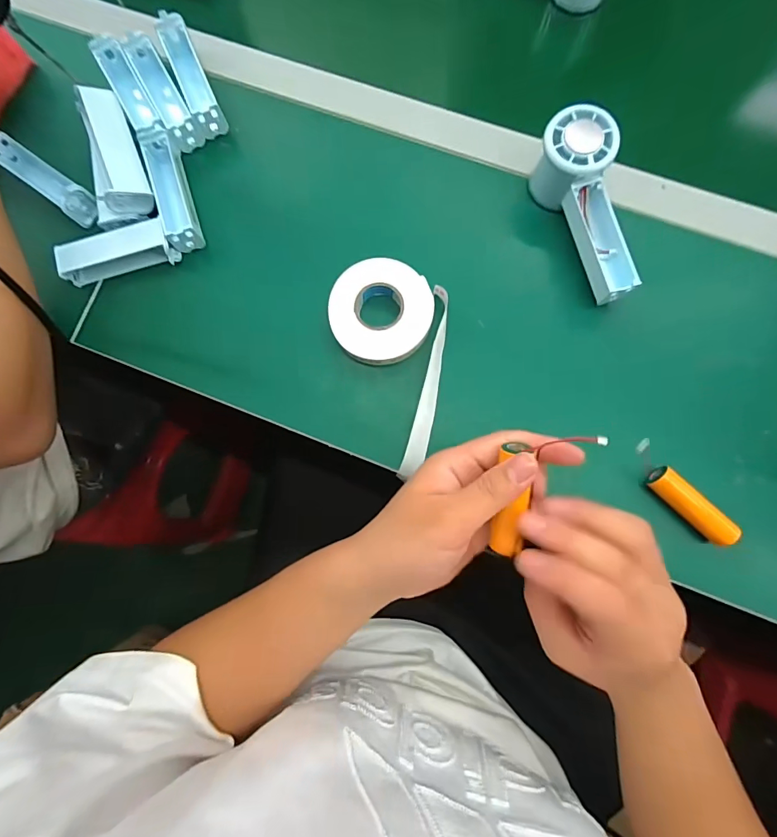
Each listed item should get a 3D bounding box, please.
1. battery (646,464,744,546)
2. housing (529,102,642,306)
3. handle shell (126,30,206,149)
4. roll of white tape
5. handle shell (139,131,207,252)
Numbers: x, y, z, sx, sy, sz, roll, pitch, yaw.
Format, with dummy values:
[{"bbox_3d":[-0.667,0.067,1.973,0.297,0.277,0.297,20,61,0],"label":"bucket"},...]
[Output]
[{"bbox_3d":[0.241,0.071,0.343,0.022,0.026,0.074,-43,83,-4],"label":"battery"},{"bbox_3d":[0.162,-0.171,0.361,0.055,0.063,0.148,-9,82,1],"label":"housing"},{"bbox_3d":[-0.215,-0.310,0.407,0.029,0.030,0.102,-28,82,-2],"label":"handle shell"},{"bbox_3d":[-0.005,-0.047,0.367,0.099,0.019,0.176,7,83,3],"label":"roll of white tape"},{"bbox_3d":[-0.199,-0.210,0.393,0.027,0.027,0.106,-17,82,0],"label":"handle shell"}]

